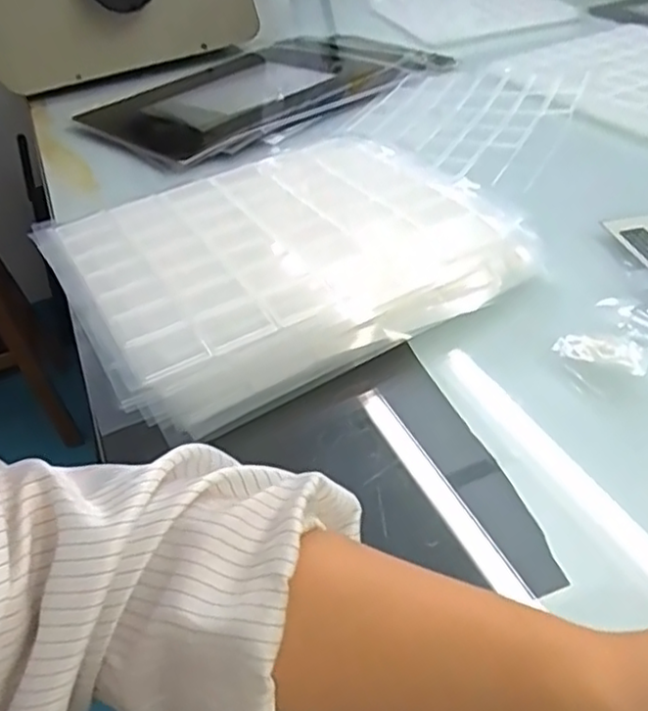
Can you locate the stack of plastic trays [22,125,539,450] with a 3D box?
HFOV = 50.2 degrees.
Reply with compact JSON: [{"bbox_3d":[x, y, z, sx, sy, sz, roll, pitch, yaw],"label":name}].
[{"bbox_3d":[-0.036,-0.075,0.503,0.283,0.046,0.252,-23,41,-20],"label":"stack of plastic trays"}]

